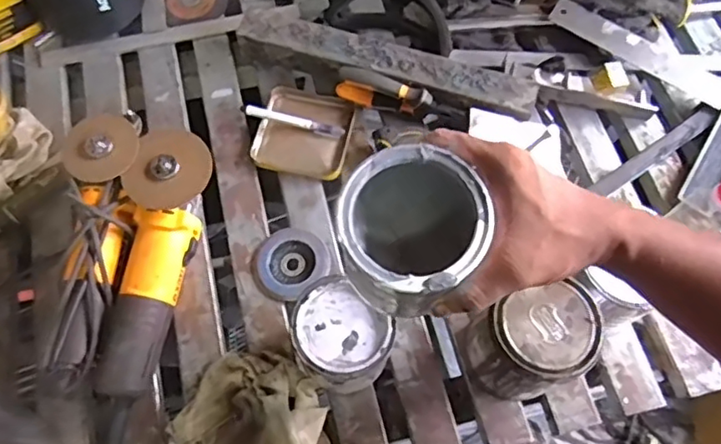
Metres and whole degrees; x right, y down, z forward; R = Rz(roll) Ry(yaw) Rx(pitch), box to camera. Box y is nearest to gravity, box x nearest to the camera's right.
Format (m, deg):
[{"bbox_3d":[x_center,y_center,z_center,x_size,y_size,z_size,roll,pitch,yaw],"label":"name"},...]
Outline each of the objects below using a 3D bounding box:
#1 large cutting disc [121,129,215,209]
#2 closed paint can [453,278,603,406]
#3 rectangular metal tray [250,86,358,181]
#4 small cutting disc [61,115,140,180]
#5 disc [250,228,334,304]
[{"bbox_3d":[-0.210,-0.058,0.661,0.080,0.008,0.090,25,87,-10],"label":"large cutting disc"},{"bbox_3d":[0.171,0.122,0.609,0.103,0.131,0.099,0,66,-1],"label":"closed paint can"},{"bbox_3d":[-0.073,-0.118,0.781,0.118,0.019,0.121,14,67,5],"label":"rectangular metal tray"},{"bbox_3d":[-0.291,-0.082,0.668,0.079,0.006,0.070,-14,86,-14],"label":"small cutting disc"},{"bbox_3d":[-0.083,0.048,0.710,0.087,0.009,0.079,-41,73,-17],"label":"disc"}]

